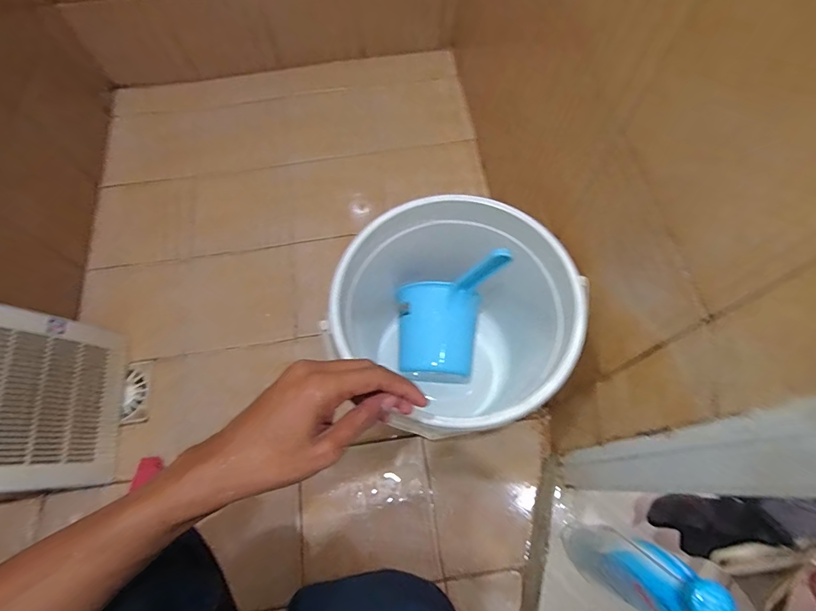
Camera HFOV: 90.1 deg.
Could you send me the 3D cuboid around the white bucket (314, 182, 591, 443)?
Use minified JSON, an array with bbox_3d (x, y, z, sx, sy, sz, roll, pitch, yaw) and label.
[{"bbox_3d":[0.075,0.024,0.604,0.337,0.271,0.292,-38,73,-15],"label":"white bucket"}]

